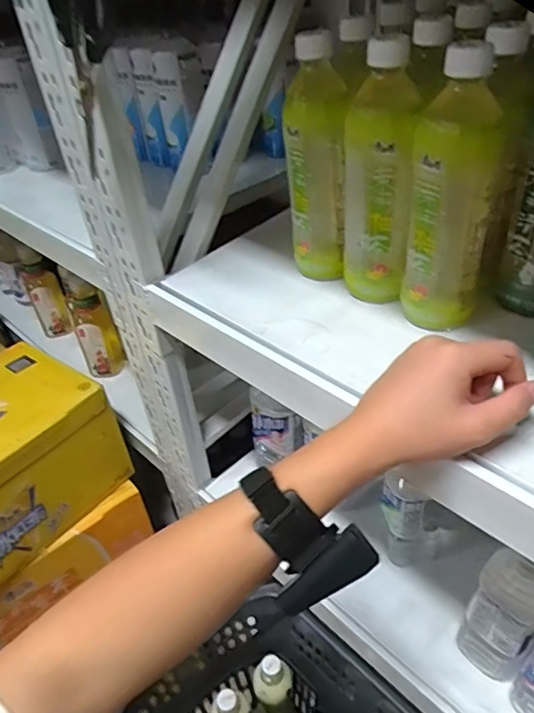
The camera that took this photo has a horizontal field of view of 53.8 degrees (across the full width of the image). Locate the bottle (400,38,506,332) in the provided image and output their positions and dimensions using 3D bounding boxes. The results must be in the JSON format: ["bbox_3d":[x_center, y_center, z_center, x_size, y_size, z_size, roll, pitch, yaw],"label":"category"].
[{"bbox_3d":[0.149,-0.126,0.416,0.063,0.206,0.068,10,41,19],"label":"bottle"}]

